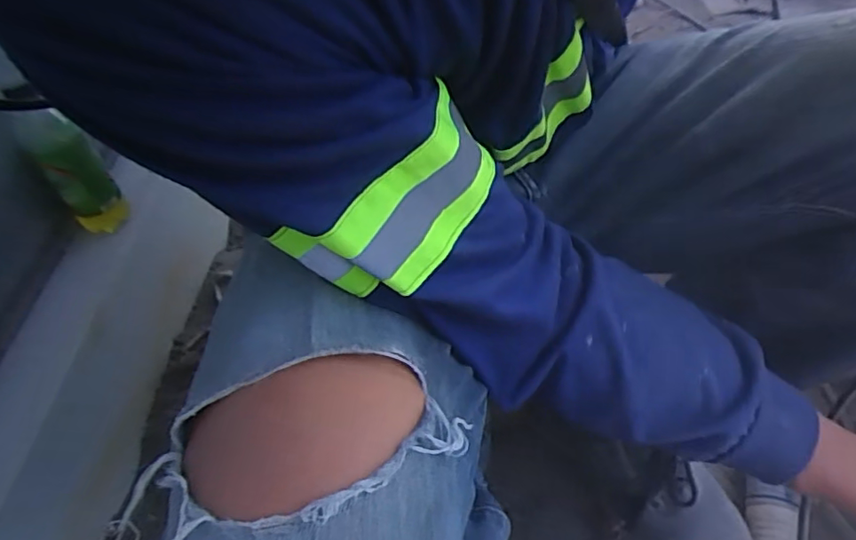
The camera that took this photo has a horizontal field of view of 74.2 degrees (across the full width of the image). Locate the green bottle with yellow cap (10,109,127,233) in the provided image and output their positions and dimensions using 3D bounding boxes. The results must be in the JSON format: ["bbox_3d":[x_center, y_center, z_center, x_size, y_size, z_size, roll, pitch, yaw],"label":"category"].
[{"bbox_3d":[-0.398,-0.111,0.643,0.058,0.143,0.060,-39,34,-26],"label":"green bottle with yellow cap"}]

